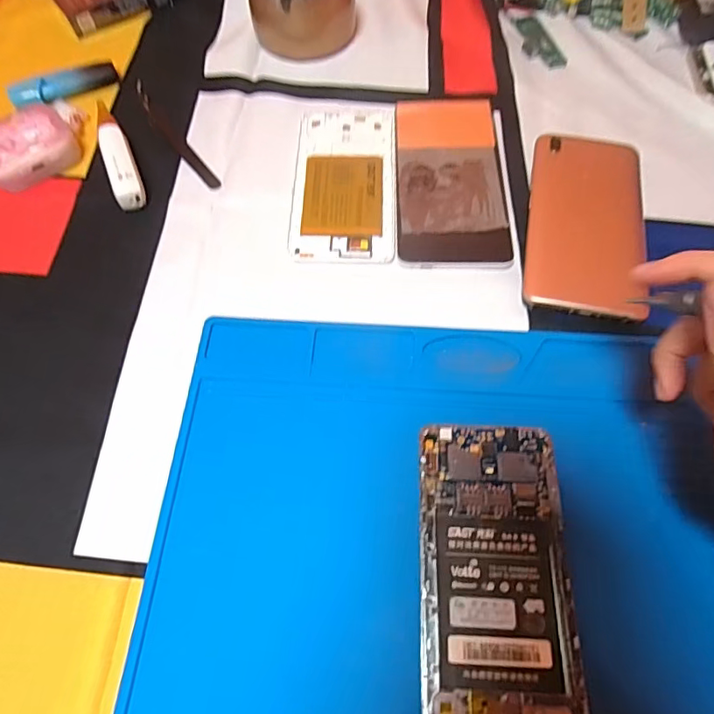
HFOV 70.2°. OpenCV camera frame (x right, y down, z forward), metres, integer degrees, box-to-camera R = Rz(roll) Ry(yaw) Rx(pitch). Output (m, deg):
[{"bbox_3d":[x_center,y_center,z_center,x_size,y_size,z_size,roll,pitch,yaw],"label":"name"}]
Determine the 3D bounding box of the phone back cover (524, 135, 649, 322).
[{"bbox_3d":[0.154,-0.092,0.340,0.074,0.010,0.149,10,64,6],"label":"phone back cover"}]

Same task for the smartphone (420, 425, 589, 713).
[{"bbox_3d":[0.066,0.103,0.247,0.069,0.010,0.139,1,64,2],"label":"smartphone"}]

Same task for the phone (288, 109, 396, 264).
[{"bbox_3d":[-0.009,-0.127,0.363,0.070,0.004,0.144,1,64,2],"label":"phone"}]

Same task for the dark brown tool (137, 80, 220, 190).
[{"bbox_3d":[-0.138,-0.168,0.383,0.012,0.013,0.118,-36,68,-15],"label":"dark brown tool"}]

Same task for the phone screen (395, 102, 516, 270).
[{"bbox_3d":[0.065,-0.127,0.360,0.072,0.009,0.151,0,64,2],"label":"phone screen"}]

